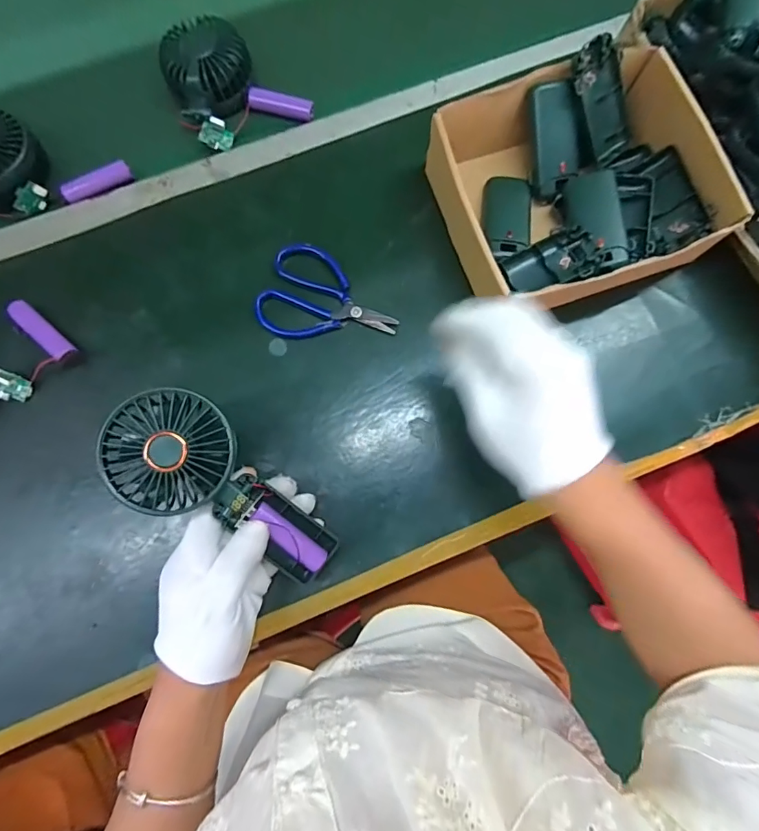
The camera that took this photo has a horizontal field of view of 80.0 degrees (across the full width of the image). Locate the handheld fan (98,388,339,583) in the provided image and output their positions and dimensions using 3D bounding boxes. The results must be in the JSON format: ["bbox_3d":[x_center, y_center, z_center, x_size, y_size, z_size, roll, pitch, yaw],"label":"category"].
[{"bbox_3d":[-0.112,0.057,0.333,0.181,0.035,0.087,37,81,-11],"label":"handheld fan"}]

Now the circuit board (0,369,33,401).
[{"bbox_3d":[-0.321,-0.024,0.395,0.029,0.005,0.024,29,89,-30],"label":"circuit board"}]

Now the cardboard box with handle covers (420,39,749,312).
[{"bbox_3d":[0.168,-0.200,0.402,0.221,0.071,0.187,-19,80,-3],"label":"cardboard box with handle covers"}]

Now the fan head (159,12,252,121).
[{"bbox_3d":[-0.170,-0.344,0.450,0.082,0.034,0.089,0,80,0],"label":"fan head"}]

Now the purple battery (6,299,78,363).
[{"bbox_3d":[-0.297,-0.074,0.396,0.017,0.018,0.062,-45,97,-7],"label":"purple battery"}]

